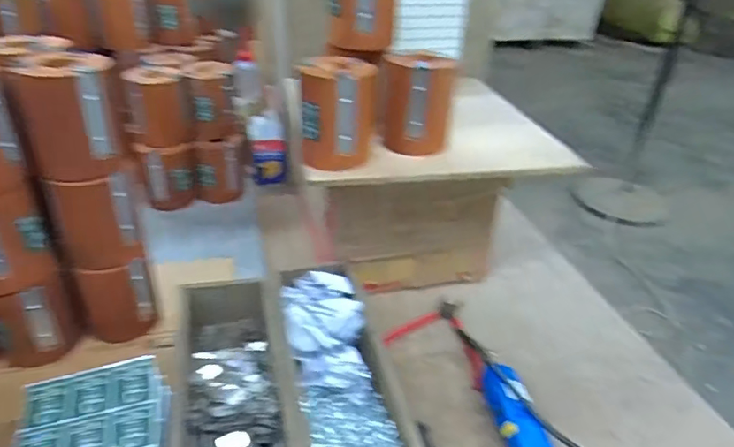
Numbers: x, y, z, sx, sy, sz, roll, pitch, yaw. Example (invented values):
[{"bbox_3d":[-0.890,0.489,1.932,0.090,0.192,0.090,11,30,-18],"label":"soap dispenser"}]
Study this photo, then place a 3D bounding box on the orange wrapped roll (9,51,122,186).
[{"bbox_3d":[-0.275,-0.101,0.487,0.075,0.099,0.065,-5,34,-14],"label":"orange wrapped roll"}]

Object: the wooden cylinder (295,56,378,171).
[{"bbox_3d":[-0.030,-0.115,0.538,0.071,0.096,0.072,9,33,8],"label":"wooden cylinder"}]

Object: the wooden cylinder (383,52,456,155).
[{"bbox_3d":[0.056,-0.136,0.580,0.080,0.096,0.066,11,37,6],"label":"wooden cylinder"}]

